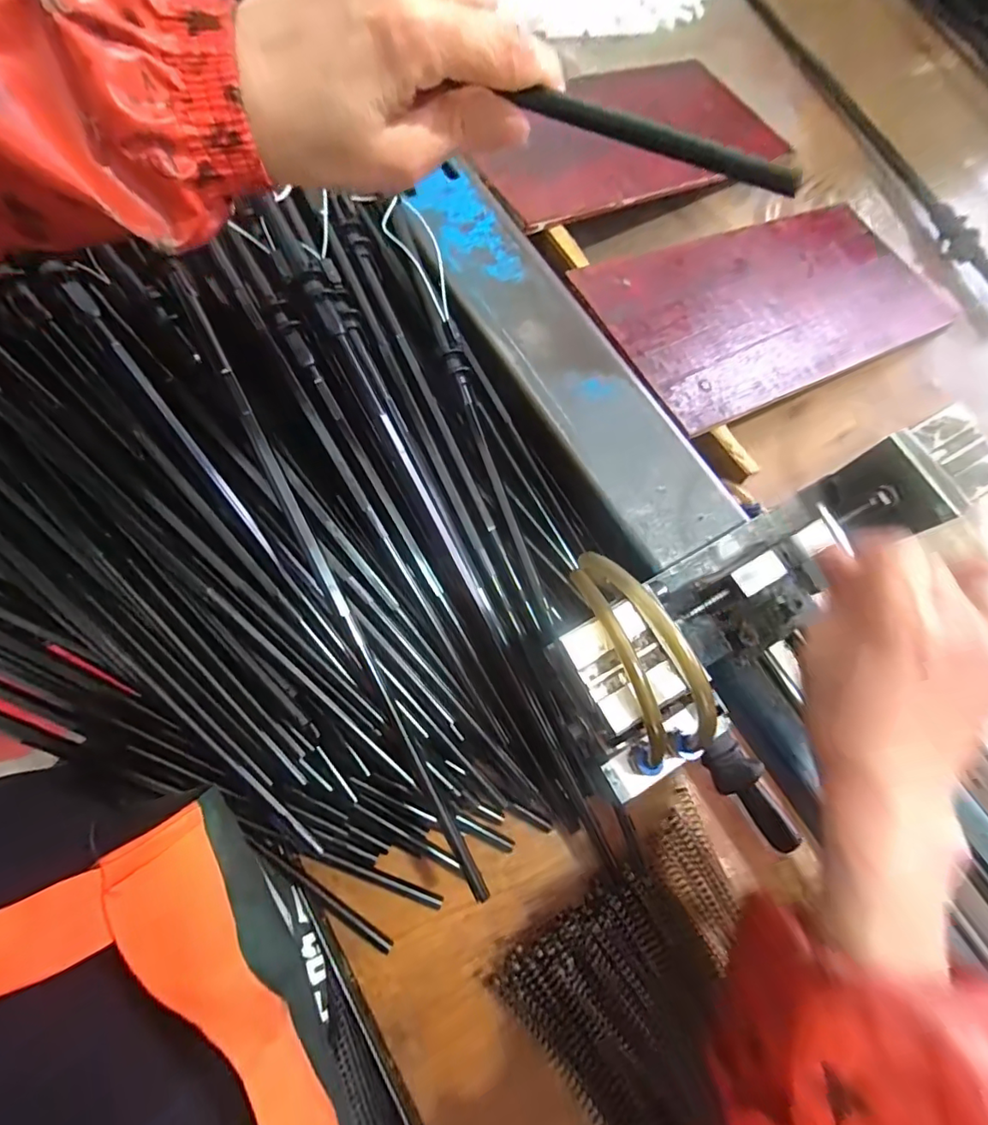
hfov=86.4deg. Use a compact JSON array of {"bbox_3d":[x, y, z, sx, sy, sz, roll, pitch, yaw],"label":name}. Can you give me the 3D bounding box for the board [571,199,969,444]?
[{"bbox_3d":[0.255,-0.232,0.468,0.363,0.009,0.168,-25,75,-21],"label":"board"}]

